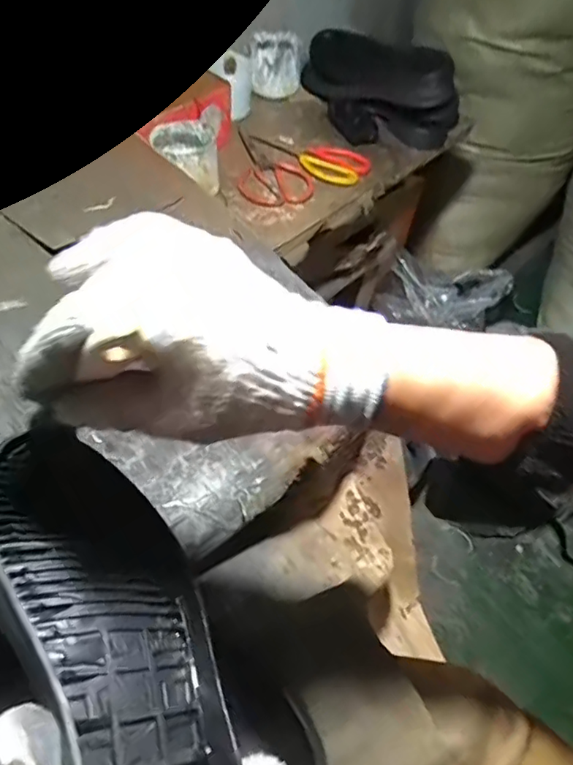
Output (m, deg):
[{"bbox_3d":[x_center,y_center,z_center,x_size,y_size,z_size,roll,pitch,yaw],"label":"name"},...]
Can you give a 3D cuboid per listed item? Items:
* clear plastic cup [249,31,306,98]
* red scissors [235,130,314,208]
[{"bbox_3d":[-0.018,-0.579,1.022,0.095,0.068,0.108,3,50,-1],"label":"clear plastic cup"},{"bbox_3d":[-0.020,-0.327,0.855,0.109,0.006,0.202,-2,51,-6],"label":"red scissors"}]

